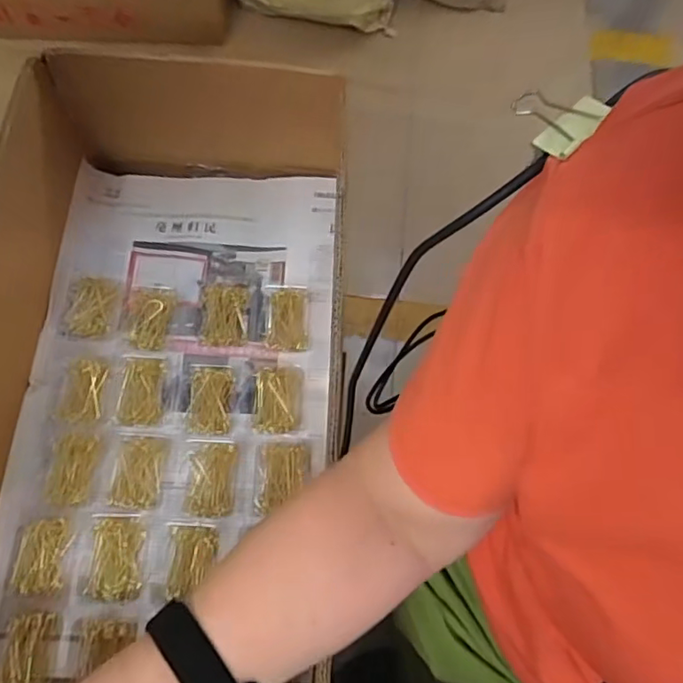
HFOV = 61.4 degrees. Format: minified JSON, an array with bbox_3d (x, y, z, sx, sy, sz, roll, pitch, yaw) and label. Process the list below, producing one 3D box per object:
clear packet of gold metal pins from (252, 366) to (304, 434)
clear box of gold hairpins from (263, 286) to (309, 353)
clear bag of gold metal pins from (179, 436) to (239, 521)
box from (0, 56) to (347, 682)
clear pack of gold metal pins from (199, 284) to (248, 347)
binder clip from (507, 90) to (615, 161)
[{"bbox_3d":[-0.067,0.060,0.612,0.049,0.024,0.073,3,68,0],"label":"clear packet of gold metal pins"},{"bbox_3d":[-0.063,-0.027,0.647,0.051,0.014,0.072,2,68,-1],"label":"clear box of gold hairpins"},{"bbox_3d":[-0.137,0.140,0.590,0.060,0.025,0.082,2,68,-1],"label":"clear bag of gold metal pins"},{"bbox_3d":[-0.174,0.025,0.549,0.315,0.179,0.599,3,68,0],"label":"box"},{"bbox_3d":[-0.134,-0.031,0.644,0.051,0.021,0.073,3,68,0],"label":"clear pack of gold metal pins"},{"bbox_3d":[0.086,-0.090,0.229,0.033,0.010,0.035,-39,74,-16],"label":"binder clip"}]

